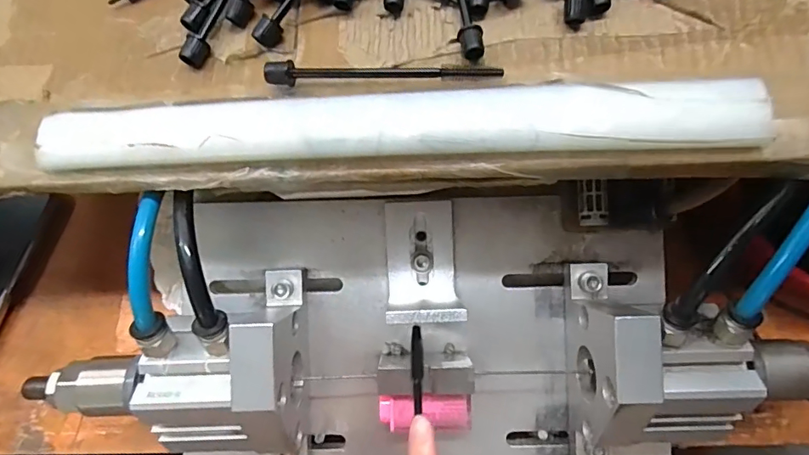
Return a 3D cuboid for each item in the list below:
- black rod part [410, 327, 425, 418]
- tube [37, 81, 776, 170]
[{"bbox_3d":[0.006,0.068,0.228,0.006,0.004,0.041,-1,88,2],"label":"black rod part"},{"bbox_3d":[0.001,-0.040,0.190,0.277,0.018,0.028,-1,67,2],"label":"tube"}]

